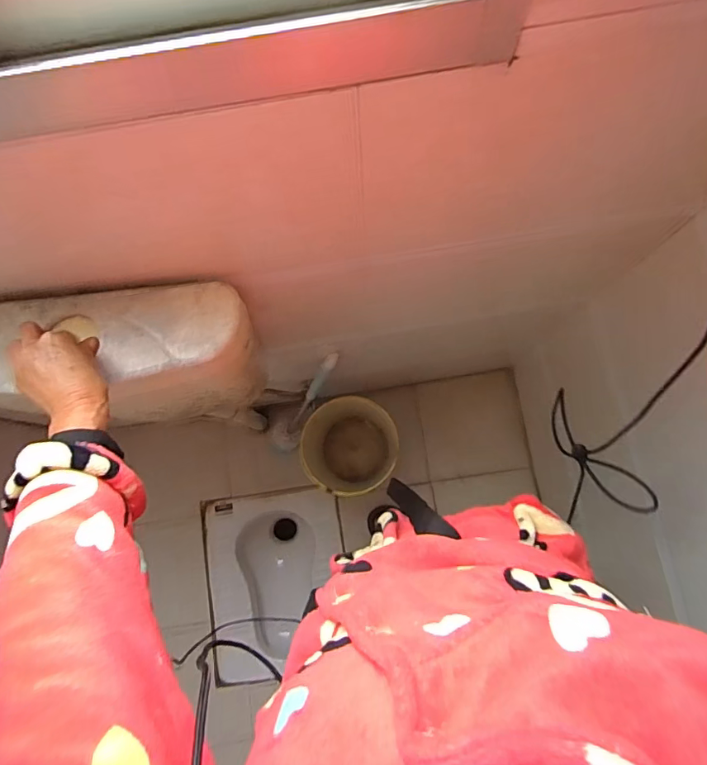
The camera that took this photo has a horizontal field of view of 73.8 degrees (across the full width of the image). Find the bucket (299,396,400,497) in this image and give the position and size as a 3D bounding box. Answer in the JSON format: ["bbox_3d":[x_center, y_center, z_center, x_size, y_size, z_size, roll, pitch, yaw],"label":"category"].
[{"bbox_3d":[-0.012,0.186,1.346,0.247,0.258,0.252,0,81,0],"label":"bucket"}]

